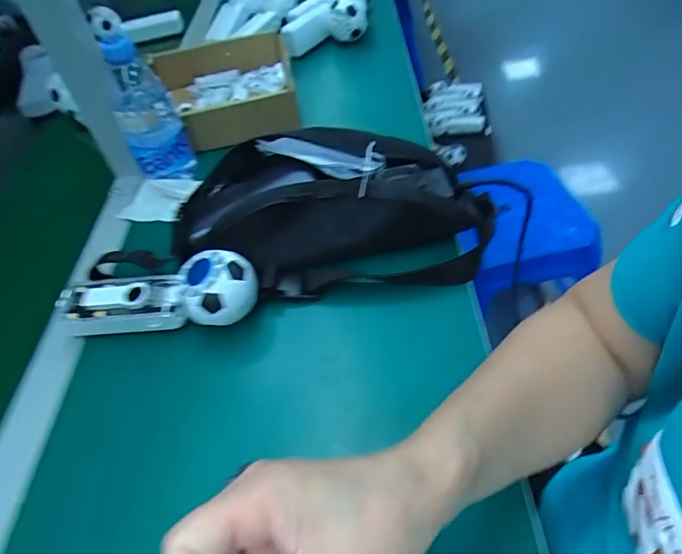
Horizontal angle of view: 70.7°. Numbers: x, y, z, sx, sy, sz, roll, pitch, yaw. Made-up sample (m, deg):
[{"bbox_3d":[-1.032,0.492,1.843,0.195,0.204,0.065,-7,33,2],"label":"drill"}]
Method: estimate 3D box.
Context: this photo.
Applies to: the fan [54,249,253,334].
[{"bbox_3d":[-0.158,0.019,0.412,0.176,0.059,0.057,-1,49,9],"label":"fan"}]

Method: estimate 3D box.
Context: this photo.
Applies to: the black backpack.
[{"bbox_3d":[-0.006,-0.075,0.453,0.299,0.086,0.179,-9,48,2],"label":"black backpack"}]

